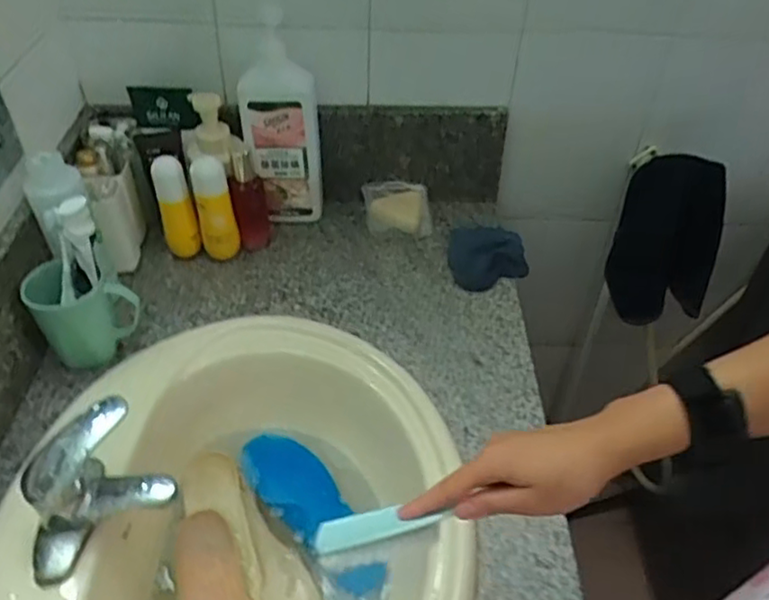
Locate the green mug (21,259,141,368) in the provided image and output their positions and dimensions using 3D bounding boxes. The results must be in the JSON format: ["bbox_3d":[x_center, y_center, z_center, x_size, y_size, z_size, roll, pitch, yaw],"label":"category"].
[{"bbox_3d":[-0.344,0.012,0.770,0.103,0.113,0.067,-24,51,-24],"label":"green mug"}]

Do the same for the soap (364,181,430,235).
[{"bbox_3d":[0.020,-0.135,0.992,0.093,0.019,0.093,-6,65,-3],"label":"soap"}]

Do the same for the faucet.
[{"bbox_3d":[-0.273,0.179,0.614,0.132,0.103,0.095,-29,53,-27],"label":"faucet"}]

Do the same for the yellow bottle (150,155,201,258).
[{"bbox_3d":[-0.277,-0.117,0.893,0.044,0.150,0.033,-15,47,-18],"label":"yellow bottle"}]

